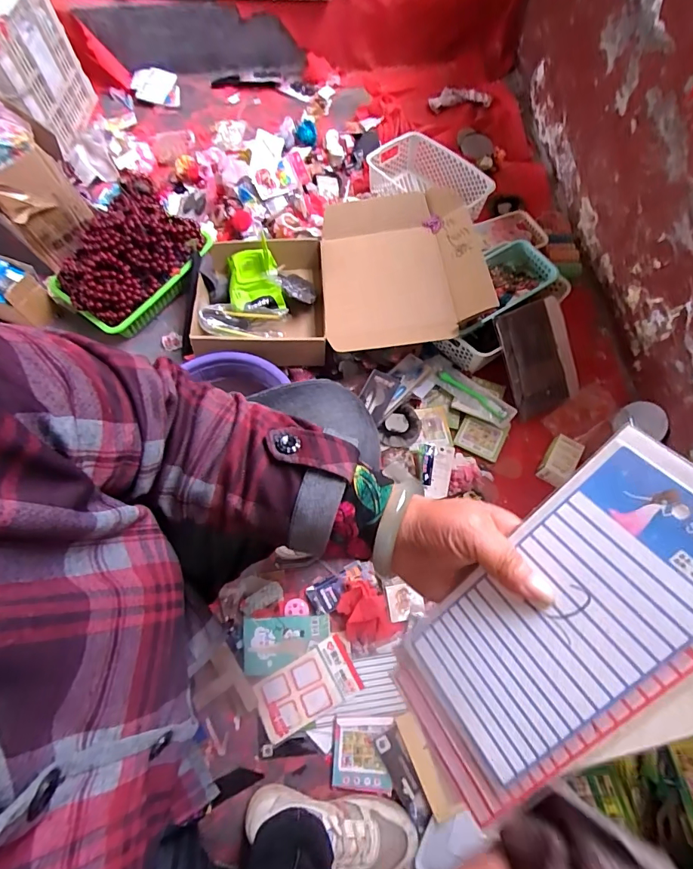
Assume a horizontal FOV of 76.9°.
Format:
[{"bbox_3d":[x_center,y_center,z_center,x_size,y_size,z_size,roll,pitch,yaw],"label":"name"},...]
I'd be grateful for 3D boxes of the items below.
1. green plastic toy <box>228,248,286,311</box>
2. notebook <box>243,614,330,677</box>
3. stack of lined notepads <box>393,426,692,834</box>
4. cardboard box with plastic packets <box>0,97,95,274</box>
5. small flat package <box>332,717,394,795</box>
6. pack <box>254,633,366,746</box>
[{"bbox_3d":[-0.207,-0.344,0.980,0.112,0.053,0.198,-13,66,-4],"label":"green plastic toy"},{"bbox_3d":[-0.101,0.350,0.725,0.142,0.011,0.088,-3,79,1],"label":"notebook"},{"bbox_3d":[0.123,0.120,0.247,0.236,0.005,0.120,-49,50,13],"label":"stack of lined notepads"},{"bbox_3d":[-0.756,-0.583,0.975,0.288,0.265,0.209,35,71,16],"label":"cardboard box with plastic packets"},{"bbox_3d":[0.025,0.490,0.670,0.088,0.011,0.098,3,66,3],"label":"small flat package"},{"bbox_3d":[-0.063,0.412,0.706,0.161,0.008,0.091,-29,72,-8],"label":"pack"}]

